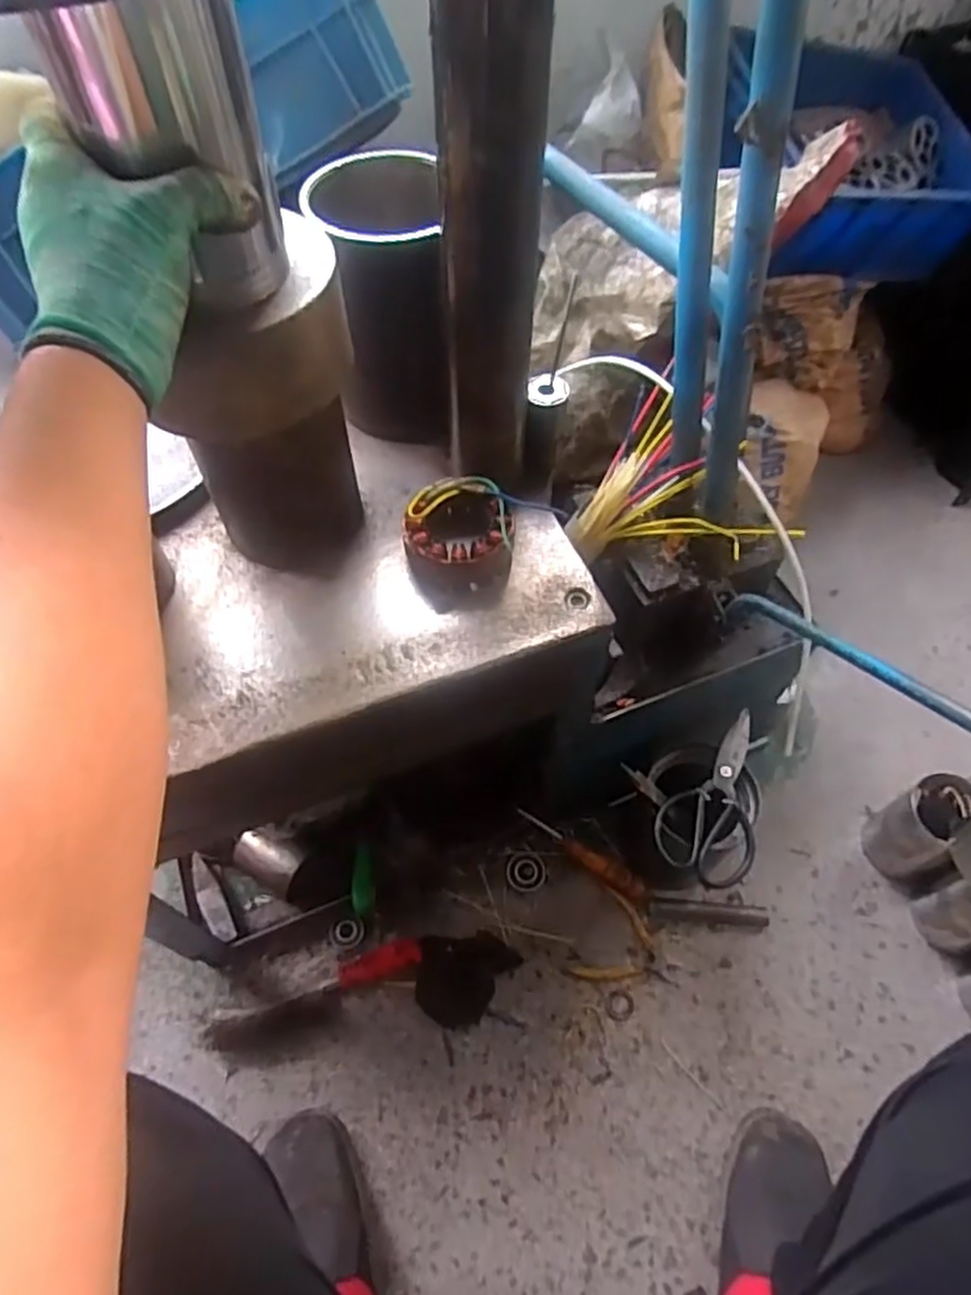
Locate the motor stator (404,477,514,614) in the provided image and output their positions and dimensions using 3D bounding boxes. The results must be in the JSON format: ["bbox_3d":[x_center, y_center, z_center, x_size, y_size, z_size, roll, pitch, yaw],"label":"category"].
[{"bbox_3d":[-0.021,-0.083,0.575,0.086,0.049,0.100,3,57,2],"label":"motor stator"}]

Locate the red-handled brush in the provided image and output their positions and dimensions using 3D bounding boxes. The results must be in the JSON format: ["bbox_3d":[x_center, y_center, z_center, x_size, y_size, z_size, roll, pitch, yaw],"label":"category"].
[{"bbox_3d":[-0.184,0.394,0.803,0.239,0.023,0.065,-18,59,-11],"label":"red-handled brush"}]

